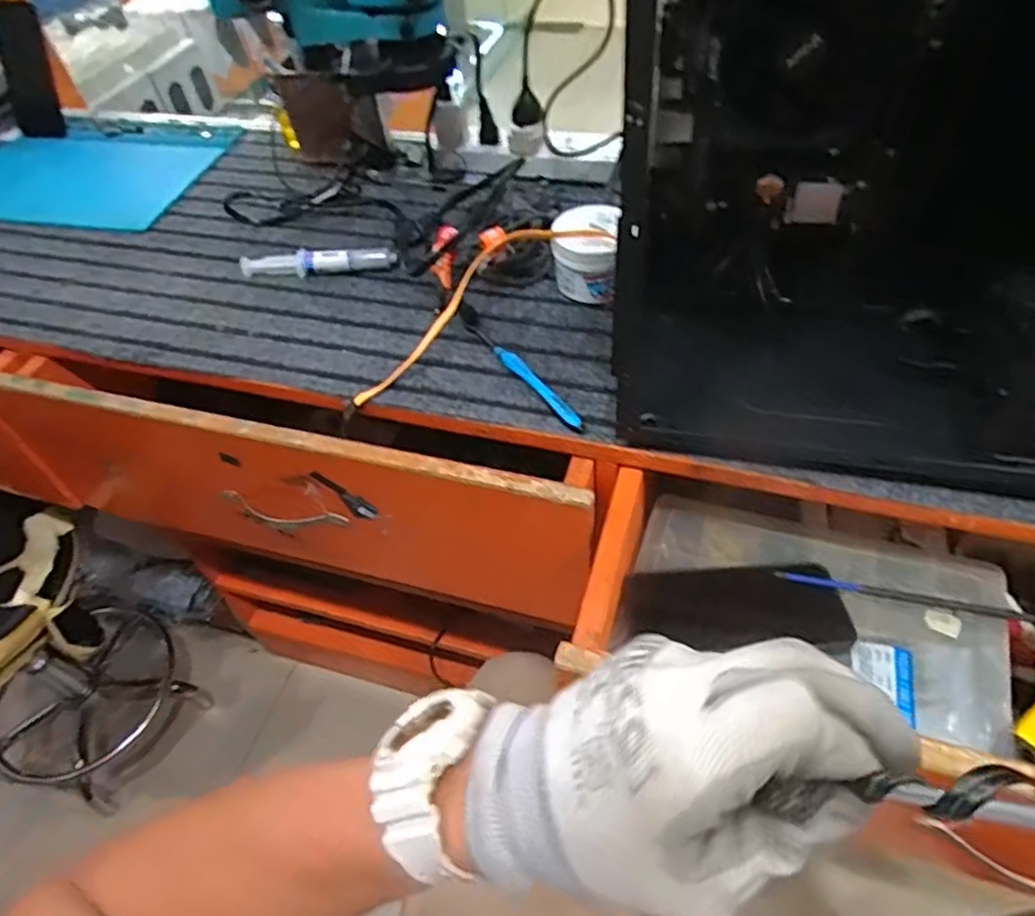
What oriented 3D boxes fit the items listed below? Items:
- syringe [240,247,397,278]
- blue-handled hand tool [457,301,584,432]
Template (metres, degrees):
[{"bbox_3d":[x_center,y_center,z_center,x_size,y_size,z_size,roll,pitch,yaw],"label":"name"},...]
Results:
[{"bbox_3d":[-0.204,-0.198,0.701,0.155,0.022,0.027,-1,50,5],"label":"syringe"},{"bbox_3d":[0.000,-0.078,0.583,0.015,0.016,0.177,-29,54,-17],"label":"blue-handled hand tool"}]

